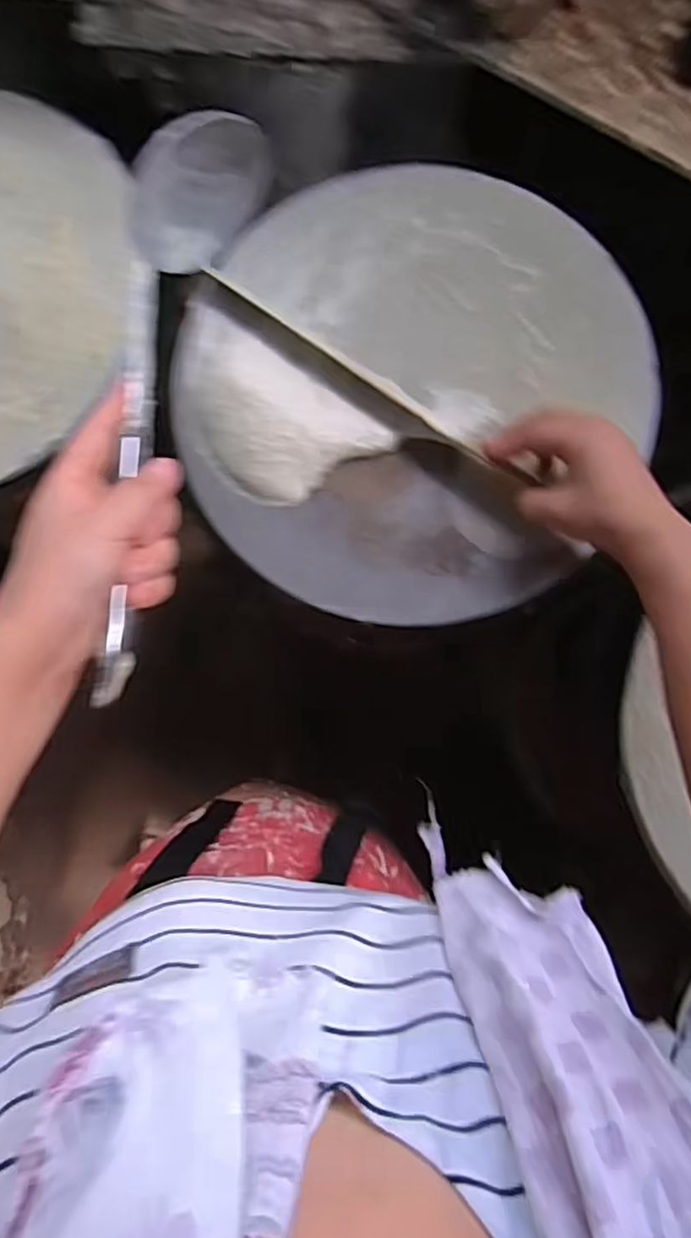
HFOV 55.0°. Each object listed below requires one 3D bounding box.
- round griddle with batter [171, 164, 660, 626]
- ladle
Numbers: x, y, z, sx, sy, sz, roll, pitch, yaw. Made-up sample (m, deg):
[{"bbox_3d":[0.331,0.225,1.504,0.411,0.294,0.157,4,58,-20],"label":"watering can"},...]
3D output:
[{"bbox_3d":[0.042,-0.176,0.509,0.340,0.038,0.334,0,84,4],"label":"round griddle with batter"},{"bbox_3d":[-0.097,-0.120,0.372,0.071,0.064,0.332,4,81,4],"label":"ladle"}]

